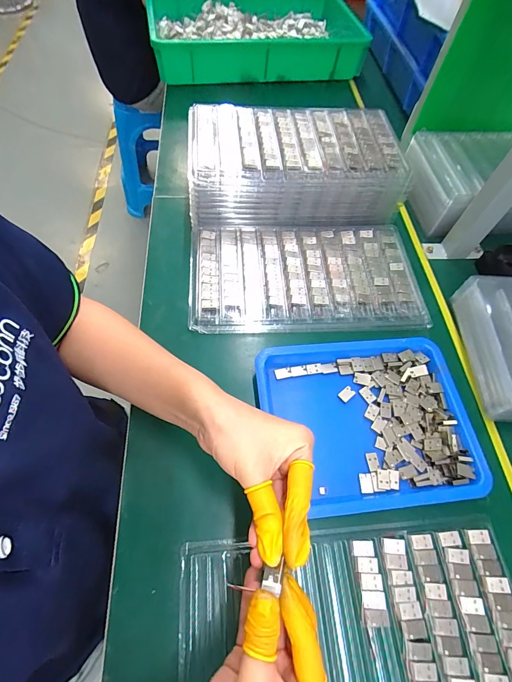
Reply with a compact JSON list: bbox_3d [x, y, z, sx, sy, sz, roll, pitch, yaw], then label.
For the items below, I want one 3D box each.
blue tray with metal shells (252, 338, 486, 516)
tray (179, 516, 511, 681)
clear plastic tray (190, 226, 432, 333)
[{"bbox_3d":[0.115,0.081,0.357,0.211,0.023,0.172,-5,63,-3],"label":"blue tray with metal shells"},{"bbox_3d":[0.085,0.248,0.279,0.287,0.017,0.170,-4,63,-2],"label":"tray"},{"bbox_3d":[0.064,-0.087,0.451,0.288,0.022,0.162,-1,63,-1],"label":"clear plastic tray"}]

